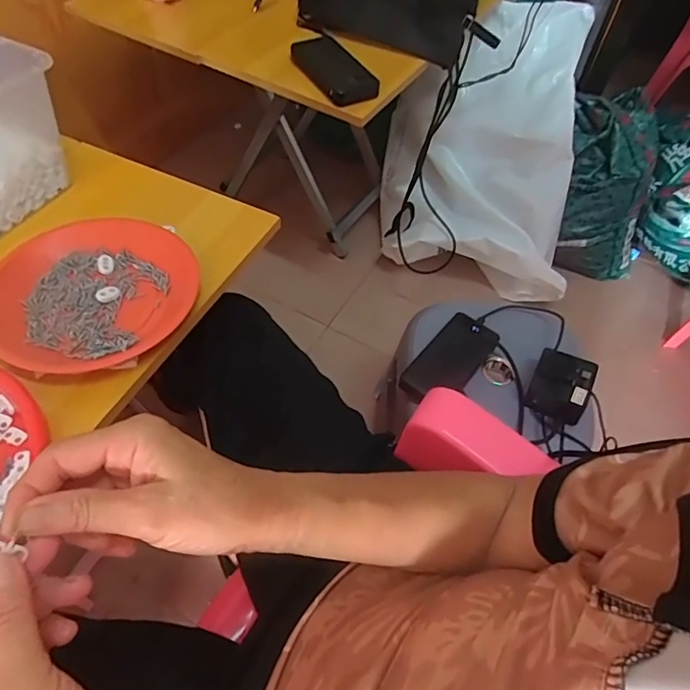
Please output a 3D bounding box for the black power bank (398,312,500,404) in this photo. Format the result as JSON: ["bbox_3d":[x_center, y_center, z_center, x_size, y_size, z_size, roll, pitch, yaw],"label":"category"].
[{"bbox_3d":[0.150,0.022,0.734,0.075,0.016,0.155,41,71,5],"label":"black power bank"}]

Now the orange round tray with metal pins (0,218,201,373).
[{"bbox_3d":[-0.252,-0.056,0.510,0.172,0.036,0.193,32,60,18],"label":"orange round tray with metal pins"}]

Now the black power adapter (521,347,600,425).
[{"bbox_3d":[0.287,0.055,0.696,0.074,0.053,0.080,24,58,13],"label":"black power adapter"}]

